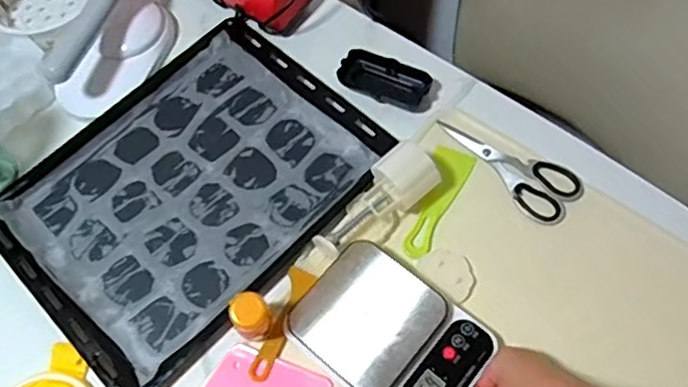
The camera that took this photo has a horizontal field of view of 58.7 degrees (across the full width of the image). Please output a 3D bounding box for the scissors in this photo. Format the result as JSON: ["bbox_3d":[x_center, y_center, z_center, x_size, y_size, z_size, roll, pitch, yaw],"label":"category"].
[{"bbox_3d":[0.191,-0.040,0.693,0.070,0.008,0.169,-35,66,-13],"label":"scissors"}]

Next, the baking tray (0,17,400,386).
[{"bbox_3d":[-0.178,-0.015,0.706,0.396,0.033,0.315,-42,70,-15],"label":"baking tray"}]

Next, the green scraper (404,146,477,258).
[{"bbox_3d":[0.097,0.005,0.674,0.046,0.009,0.137,25,68,16],"label":"green scraper"}]

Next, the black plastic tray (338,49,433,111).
[{"bbox_3d":[0.050,-0.139,0.744,0.107,0.019,0.048,24,69,13],"label":"black plastic tray"}]

